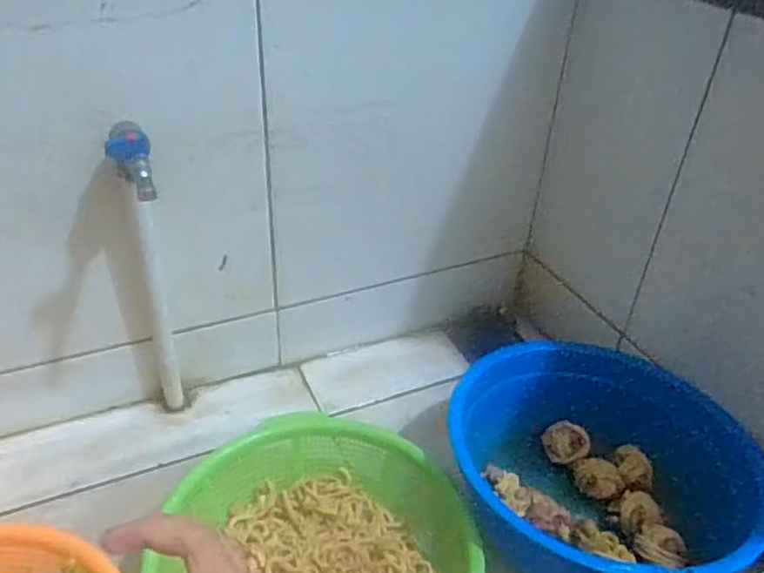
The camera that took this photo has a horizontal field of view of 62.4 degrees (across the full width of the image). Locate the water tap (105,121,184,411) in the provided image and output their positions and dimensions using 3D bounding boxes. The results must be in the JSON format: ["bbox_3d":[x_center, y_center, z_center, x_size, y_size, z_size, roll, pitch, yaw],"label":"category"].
[{"bbox_3d":[-0.234,0.015,0.662,0.031,0.391,0.106,-10,40,-18],"label":"water tap"}]

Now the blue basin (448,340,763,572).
[{"bbox_3d":[0.205,0.203,0.705,0.283,0.156,0.297,3,37,-2],"label":"blue basin"}]

